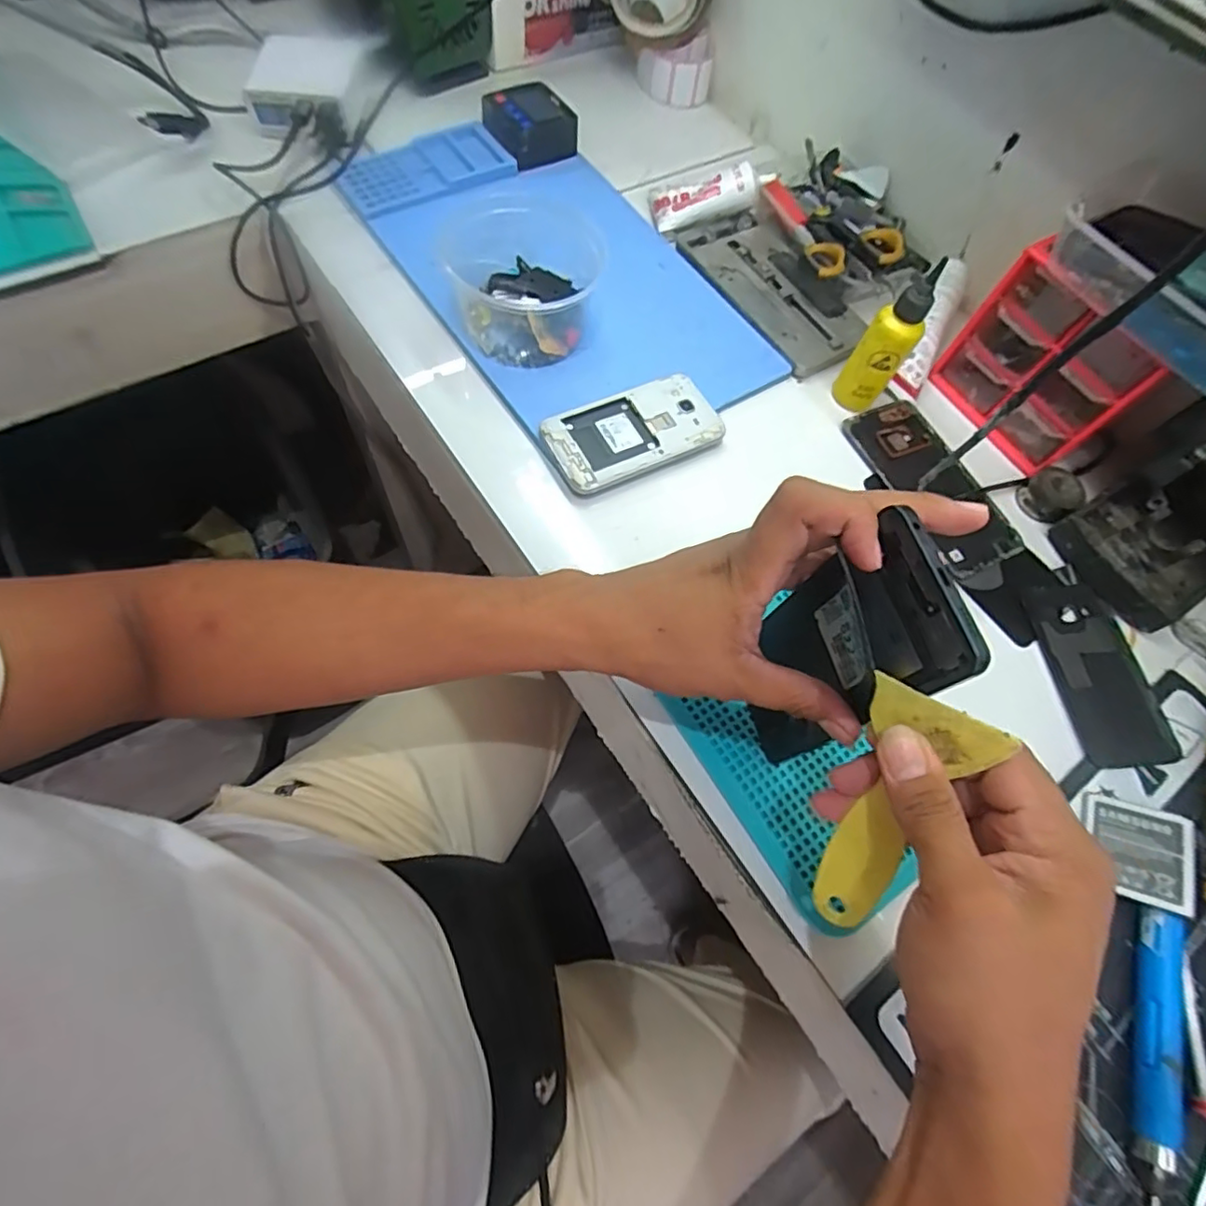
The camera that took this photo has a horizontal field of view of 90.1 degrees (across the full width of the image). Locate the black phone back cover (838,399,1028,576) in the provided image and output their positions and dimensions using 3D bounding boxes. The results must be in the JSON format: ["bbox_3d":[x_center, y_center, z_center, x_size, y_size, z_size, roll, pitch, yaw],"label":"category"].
[{"bbox_3d":[0.253,-0.092,0.463,0.072,0.007,0.150,-20,70,-15],"label":"black phone back cover"}]

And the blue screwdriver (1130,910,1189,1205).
[{"bbox_3d":[0.287,0.229,0.310,0.020,0.020,0.130,24,65,4],"label":"blue screwdriver"}]

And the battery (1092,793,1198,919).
[{"bbox_3d":[0.311,0.144,0.348,0.047,0.004,0.056,10,60,29],"label":"battery"}]

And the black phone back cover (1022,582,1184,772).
[{"bbox_3d":[0.340,0.046,0.411,0.065,0.008,0.127,-3,66,-8],"label":"black phone back cover"}]

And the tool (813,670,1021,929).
[{"bbox_3d":[0.120,0.094,0.262,0.048,0.121,0.004,29,29,30],"label":"tool"}]

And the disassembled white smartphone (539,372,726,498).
[{"bbox_3d":[0.023,-0.125,0.440,0.127,0.010,0.065,-25,73,-16],"label":"disassembled white smartphone"}]

